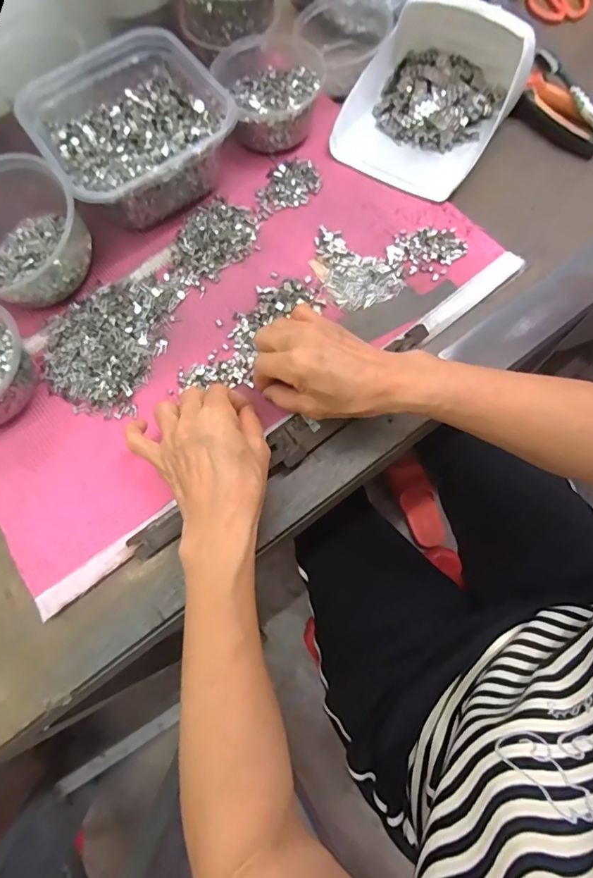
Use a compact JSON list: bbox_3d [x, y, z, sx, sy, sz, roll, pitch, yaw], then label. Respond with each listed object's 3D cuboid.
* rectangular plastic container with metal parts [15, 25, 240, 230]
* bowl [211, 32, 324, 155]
[{"bbox_3d":[-0.164,-0.305,0.456,0.170,0.063,0.170,-34,74,-8],"label":"rectangular plastic container with metal parts"},{"bbox_3d":[-0.030,-0.370,0.487,0.115,0.045,0.125,-1,73,2],"label":"bowl"}]

